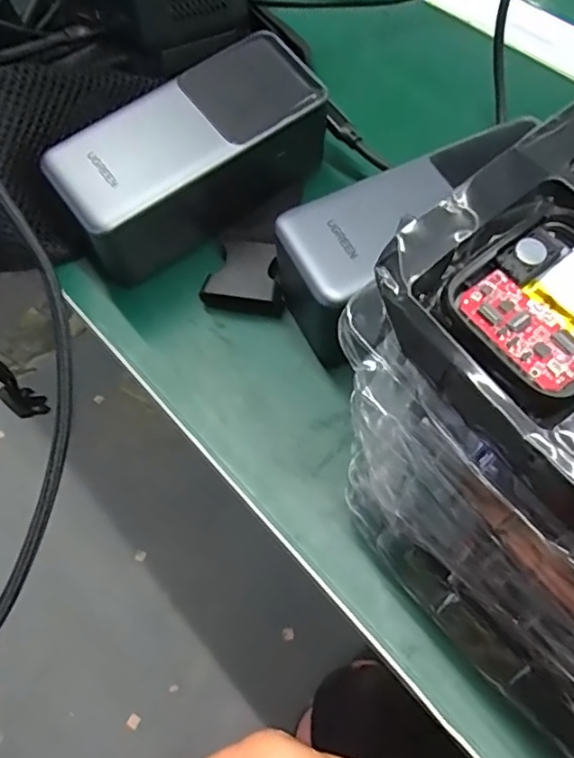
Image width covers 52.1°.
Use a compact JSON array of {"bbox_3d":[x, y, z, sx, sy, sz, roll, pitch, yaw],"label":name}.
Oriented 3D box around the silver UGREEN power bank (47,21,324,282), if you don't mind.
[{"bbox_3d":[-0.041,-0.107,0.285,0.135,0.053,0.051,-37,66,-15],"label":"silver UGREEN power bank"}]

